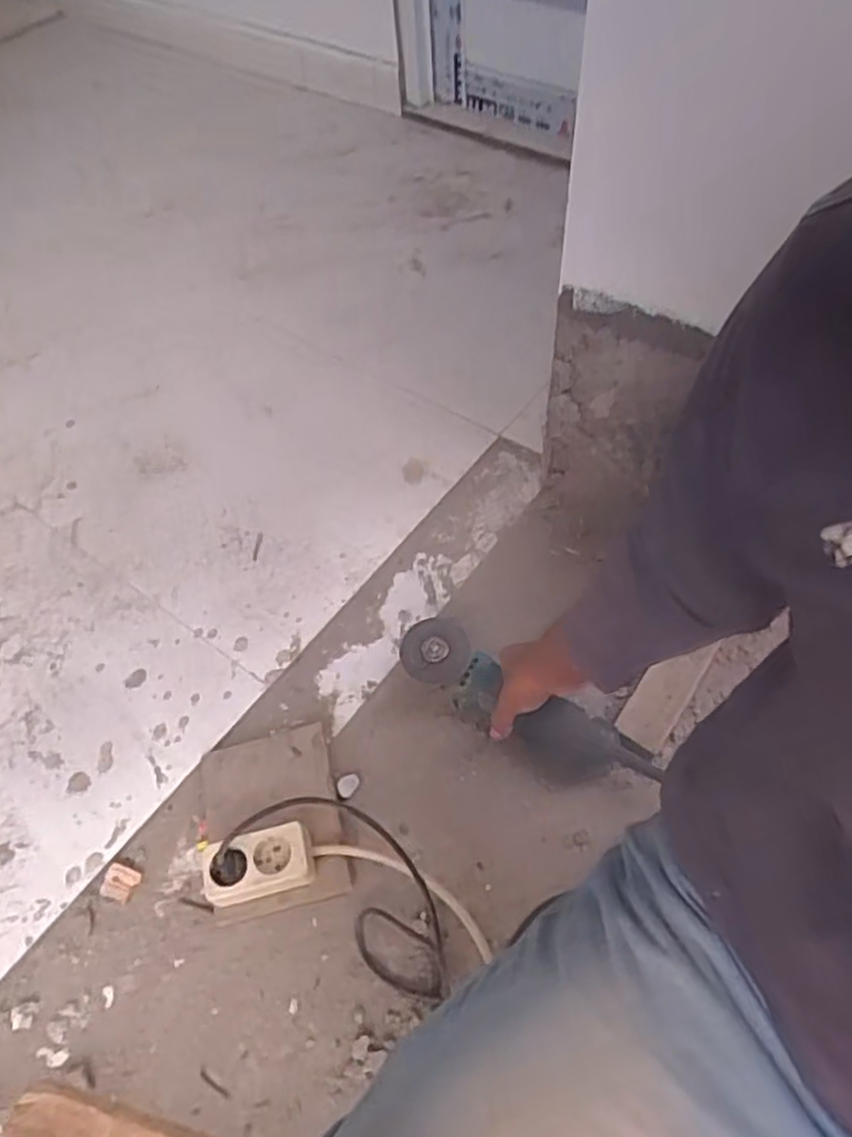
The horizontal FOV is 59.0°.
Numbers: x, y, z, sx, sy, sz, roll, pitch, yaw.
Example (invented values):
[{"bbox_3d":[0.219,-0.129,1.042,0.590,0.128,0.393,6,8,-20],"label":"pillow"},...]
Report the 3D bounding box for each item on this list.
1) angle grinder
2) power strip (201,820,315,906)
[{"bbox_3d":[0.106,0.161,0.846,0.301,0.075,0.078,31,63,13],"label":"angle grinder"},{"bbox_3d":[-0.170,0.297,0.761,0.105,0.032,0.058,-14,57,-6],"label":"power strip"}]

